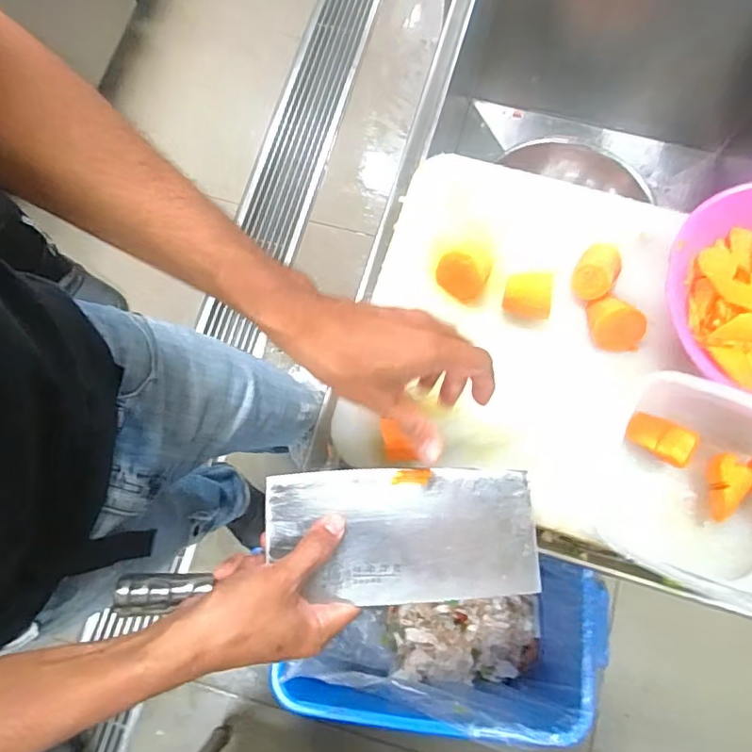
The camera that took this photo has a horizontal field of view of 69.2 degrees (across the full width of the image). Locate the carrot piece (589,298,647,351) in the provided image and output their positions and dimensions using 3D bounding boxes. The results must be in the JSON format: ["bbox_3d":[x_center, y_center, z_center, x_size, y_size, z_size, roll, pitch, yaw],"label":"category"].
[{"bbox_3d":[0.222,-0.046,0.506,0.056,0.031,0.036,43,81,10],"label":"carrot piece"}]

